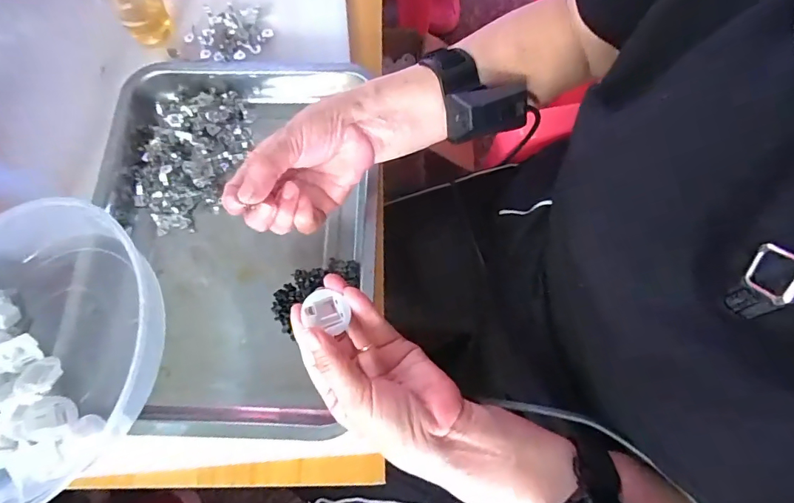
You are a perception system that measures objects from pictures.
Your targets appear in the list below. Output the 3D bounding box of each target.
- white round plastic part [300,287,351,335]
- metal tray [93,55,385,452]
[{"bbox_3d":[-0.051,0.043,0.321,0.031,0.018,0.028,14,72,6],"label":"white round plastic part"},{"bbox_3d":[-0.160,-0.017,0.433,0.274,0.048,0.363,1,71,2],"label":"metal tray"}]

